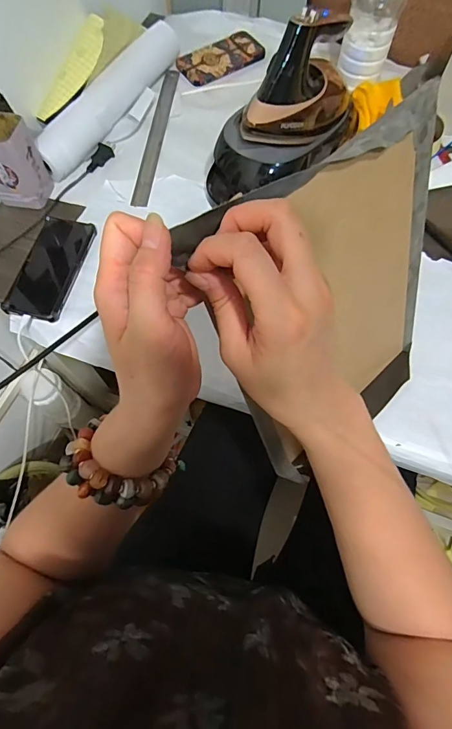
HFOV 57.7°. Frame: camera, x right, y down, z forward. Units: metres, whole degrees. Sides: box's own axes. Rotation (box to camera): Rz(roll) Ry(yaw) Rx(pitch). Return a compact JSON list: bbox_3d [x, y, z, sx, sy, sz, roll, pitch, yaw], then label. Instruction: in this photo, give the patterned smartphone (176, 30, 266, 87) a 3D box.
[{"bbox_3d":[-0.009,-0.570,0.763,0.157,0.011,0.085,-32,71,-12],"label":"patterned smartphone"}]

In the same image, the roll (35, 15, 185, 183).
[{"bbox_3d":[-0.184,-0.447,0.679,0.048,0.056,0.347,30,71,12],"label":"roll"}]

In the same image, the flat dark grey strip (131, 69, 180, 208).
[{"bbox_3d":[-0.118,-0.396,0.702,0.026,0.005,0.319,10,69,-5],"label":"flat dark grey strip"}]

